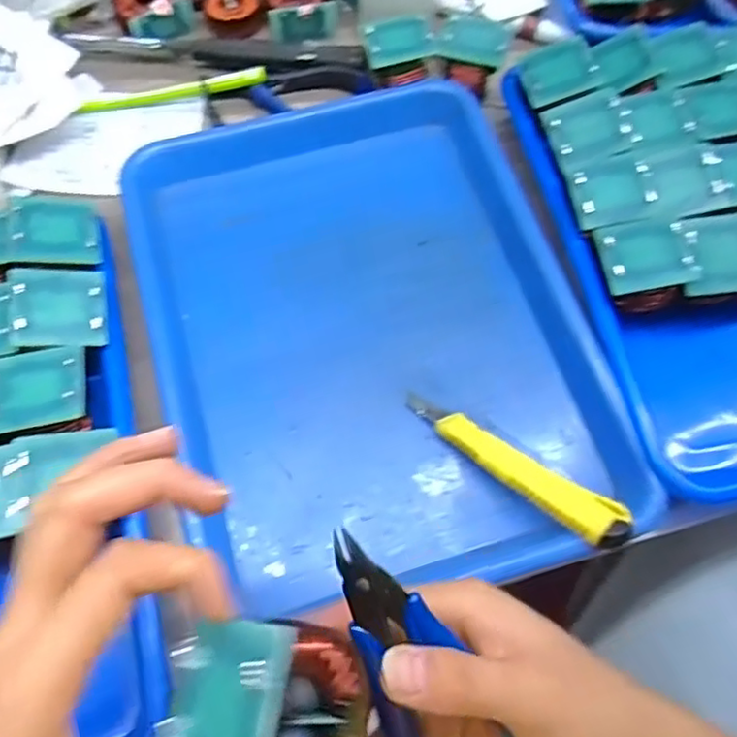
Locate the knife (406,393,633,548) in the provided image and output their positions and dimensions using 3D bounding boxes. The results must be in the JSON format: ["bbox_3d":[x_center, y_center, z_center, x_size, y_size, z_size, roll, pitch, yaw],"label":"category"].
[{"bbox_3d":[0.074,0.050,0.340,0.134,0.013,0.023,33,68,28],"label":"knife"}]

